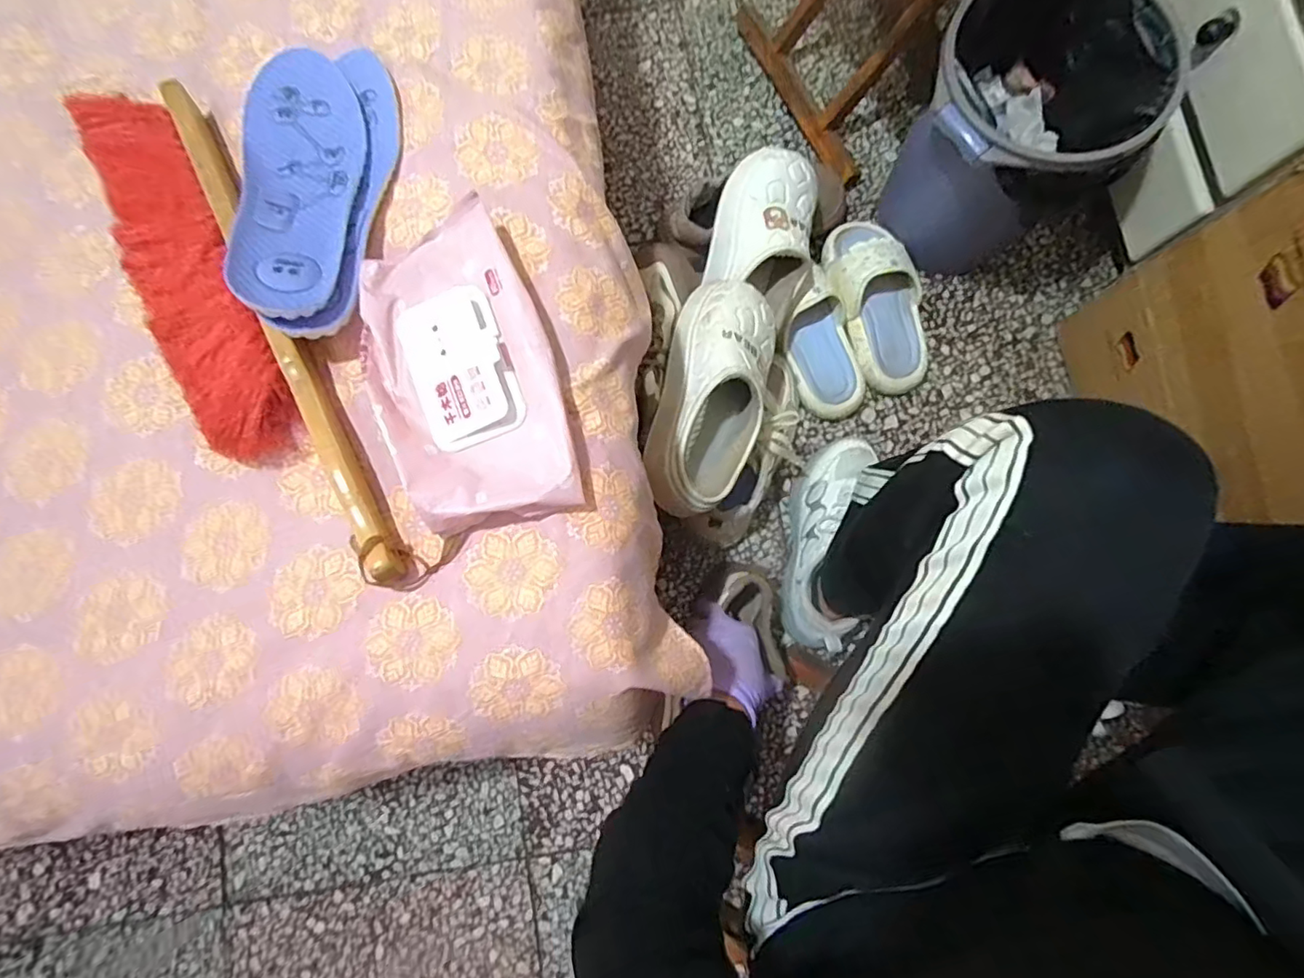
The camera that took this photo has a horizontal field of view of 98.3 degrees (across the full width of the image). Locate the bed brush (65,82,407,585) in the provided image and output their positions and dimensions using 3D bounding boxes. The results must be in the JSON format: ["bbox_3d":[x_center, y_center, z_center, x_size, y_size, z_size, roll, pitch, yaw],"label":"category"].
[{"bbox_3d":[-0.280,-0.112,0.375,0.092,0.041,0.415,-27,79,-1],"label":"bed brush"}]

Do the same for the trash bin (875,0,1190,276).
[{"bbox_3d":[0.408,-0.401,0.668,0.219,0.247,0.246,32,85,7],"label":"trash bin"}]

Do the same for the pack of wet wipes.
[{"bbox_3d":[-0.121,-0.075,0.360,0.116,0.039,0.207,-19,81,0],"label":"pack of wet wipes"}]

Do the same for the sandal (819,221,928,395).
[{"bbox_3d":[0.303,-0.248,0.744,0.109,0.079,0.239,-15,80,0],"label":"sandal"}]

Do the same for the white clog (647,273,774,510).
[{"bbox_3d":[0.064,-0.099,0.582,0.107,0.085,0.253,14,83,5],"label":"white clog"}]

